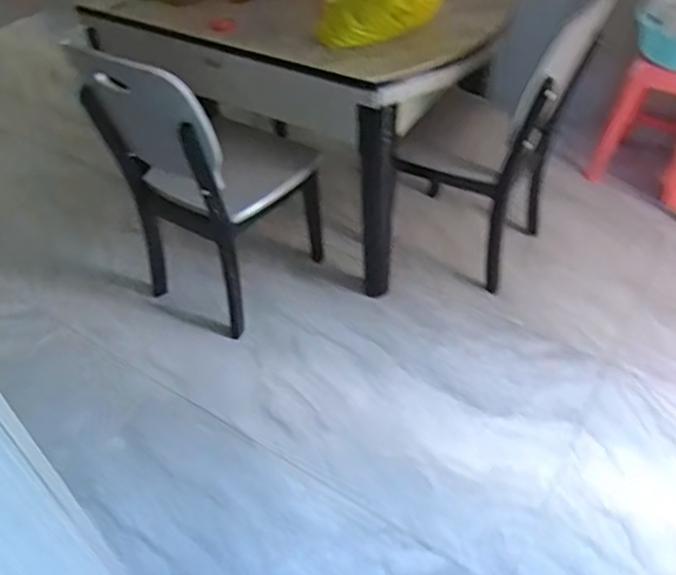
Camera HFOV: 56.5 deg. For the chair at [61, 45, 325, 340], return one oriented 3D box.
[{"bbox_3d":[-0.336,-0.350,1.864,0.461,0.829,0.557,27,52,28],"label":"chair"}]

